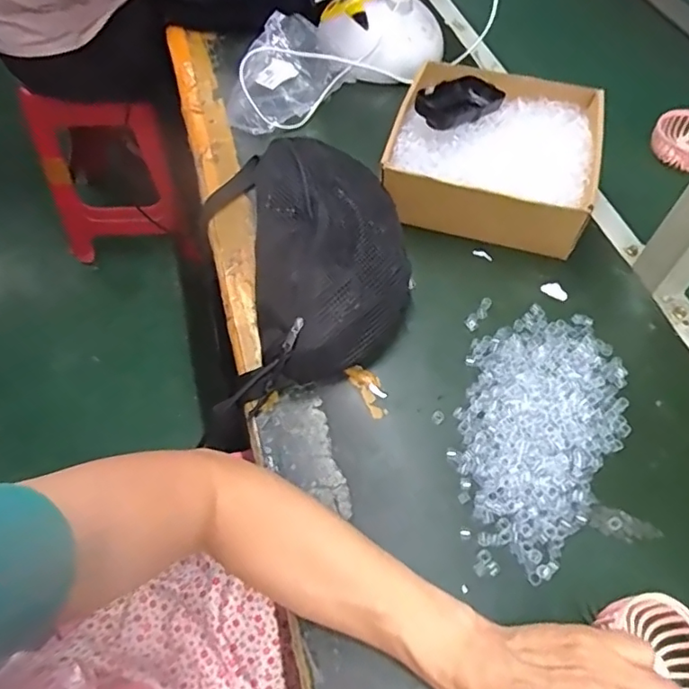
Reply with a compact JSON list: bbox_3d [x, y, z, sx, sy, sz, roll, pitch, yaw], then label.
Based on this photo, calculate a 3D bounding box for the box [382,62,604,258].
[{"bbox_3d":[0.162,-0.217,0.607,0.206,0.082,0.226,14,57,8],"label":"box"}]

